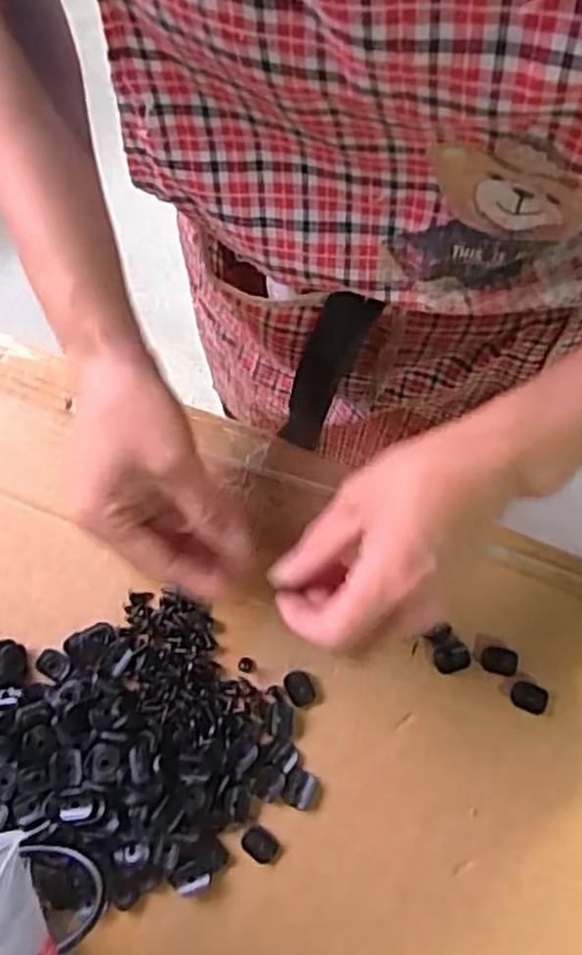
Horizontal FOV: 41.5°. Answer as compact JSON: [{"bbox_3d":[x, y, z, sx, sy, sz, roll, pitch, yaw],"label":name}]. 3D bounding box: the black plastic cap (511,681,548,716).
[{"bbox_3d":[0.133,0.122,0.426,0.020,0.004,0.015,20,78,4],"label":"black plastic cap"}]

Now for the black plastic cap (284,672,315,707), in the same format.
[{"bbox_3d":[0.005,0.119,0.433,0.015,0.004,0.020,-27,80,-6],"label":"black plastic cap"}]

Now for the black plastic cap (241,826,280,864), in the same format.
[{"bbox_3d":[-0.016,0.200,0.417,0.020,0.004,0.015,38,80,7],"label":"black plastic cap"}]

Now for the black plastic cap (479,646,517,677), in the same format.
[{"bbox_3d":[0.117,0.104,0.432,0.019,0.004,0.015,9,78,1],"label":"black plastic cap"}]

